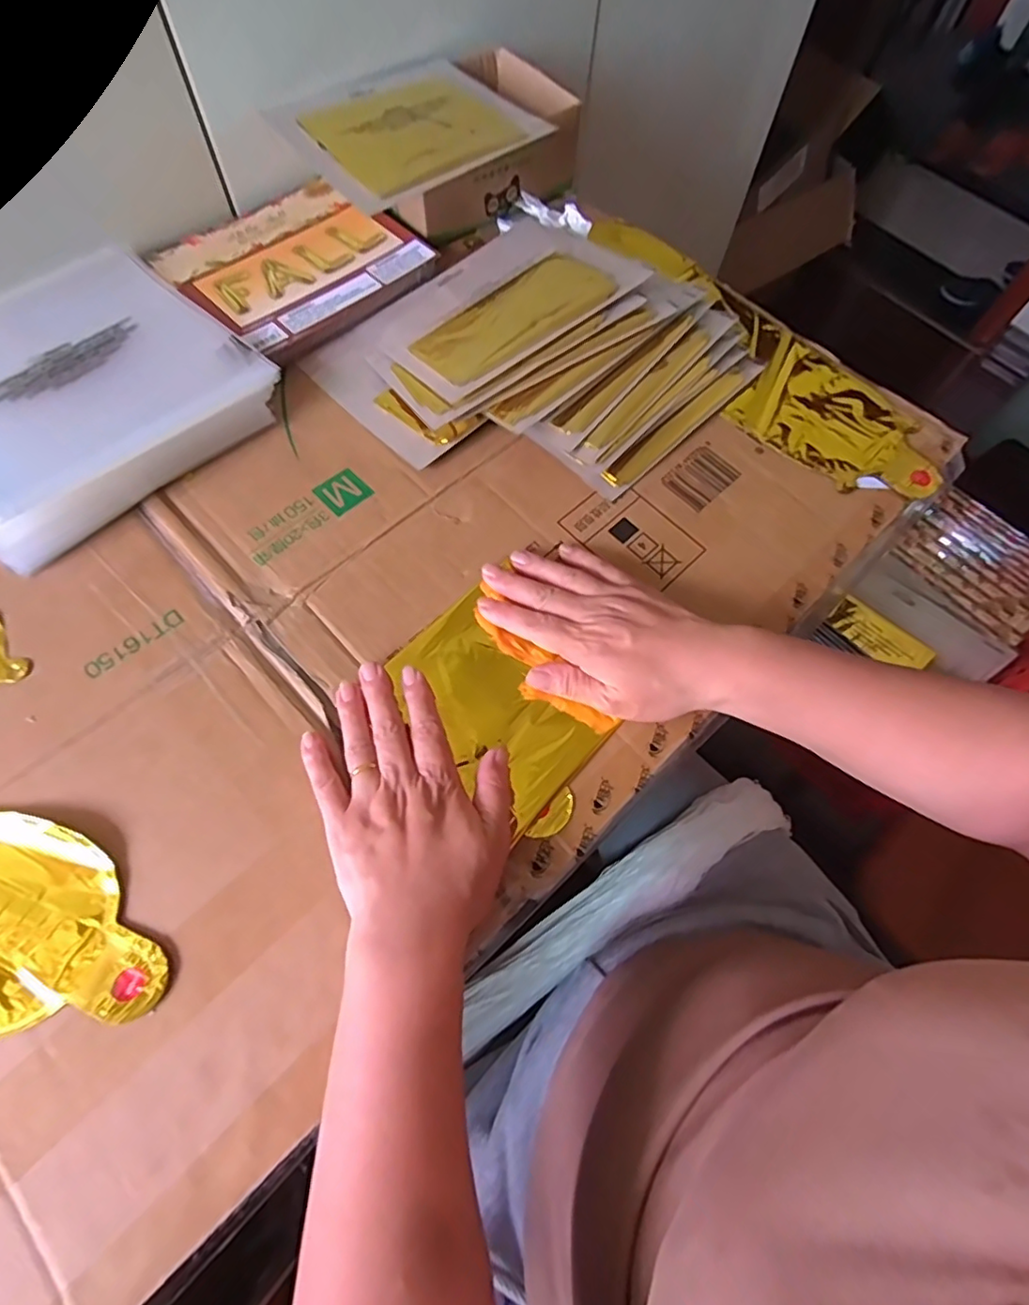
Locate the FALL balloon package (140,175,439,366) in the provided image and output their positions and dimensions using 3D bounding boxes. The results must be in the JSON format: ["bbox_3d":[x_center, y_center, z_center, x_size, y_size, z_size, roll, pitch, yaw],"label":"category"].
[{"bbox_3d":[-0.191,-0.341,0.515,0.173,0.022,0.186,41,71,14],"label":"FALL balloon package"}]

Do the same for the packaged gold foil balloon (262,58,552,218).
[{"bbox_3d":[-0.091,-0.450,0.503,0.189,0.018,0.172,-39,73,-17],"label":"packaged gold foil balloon"}]

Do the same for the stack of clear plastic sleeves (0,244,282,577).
[{"bbox_3d":[-0.330,-0.201,0.442,0.232,0.032,0.221,43,71,15],"label":"stack of clear plastic sleeves"}]

